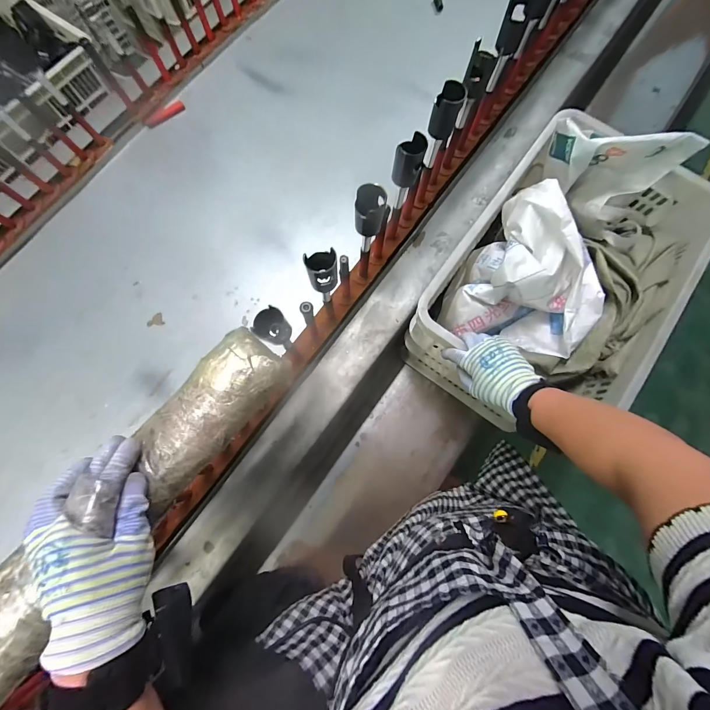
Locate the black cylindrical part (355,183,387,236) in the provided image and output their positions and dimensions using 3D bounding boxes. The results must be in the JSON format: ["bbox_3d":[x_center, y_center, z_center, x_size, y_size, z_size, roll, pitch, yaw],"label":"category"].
[{"bbox_3d":[0.020,-0.205,0.477,0.043,0.063,0.040,0,78,0],"label":"black cylindrical part"}]

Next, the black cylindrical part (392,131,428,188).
[{"bbox_3d":[0.080,-0.288,0.497,0.042,0.055,0.052,14,79,3],"label":"black cylindrical part"}]

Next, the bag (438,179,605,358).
[{"bbox_3d":[0.320,-0.127,0.601,0.233,0.243,0.205,29,80,6],"label":"bag"}]

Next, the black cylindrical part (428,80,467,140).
[{"bbox_3d":[0.144,-0.382,0.523,0.042,0.066,0.045,0,78,0],"label":"black cylindrical part"}]

